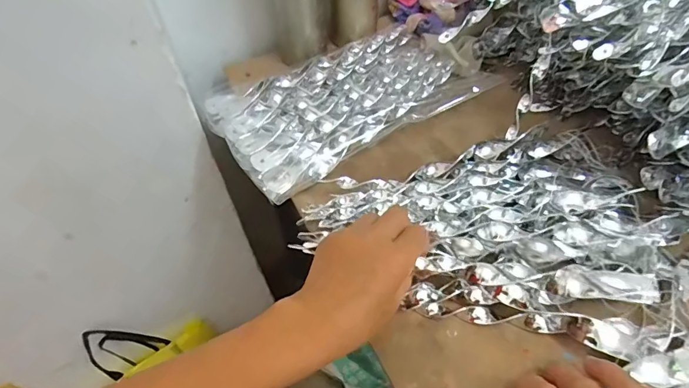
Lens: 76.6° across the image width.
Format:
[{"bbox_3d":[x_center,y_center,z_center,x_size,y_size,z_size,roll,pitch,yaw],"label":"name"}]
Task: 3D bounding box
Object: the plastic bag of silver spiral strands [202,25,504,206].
[{"bbox_3d":[0.013,-0.123,0.530,0.334,0.039,0.192,-26,56,-15],"label":"plastic bag of silver spiral strands"}]

